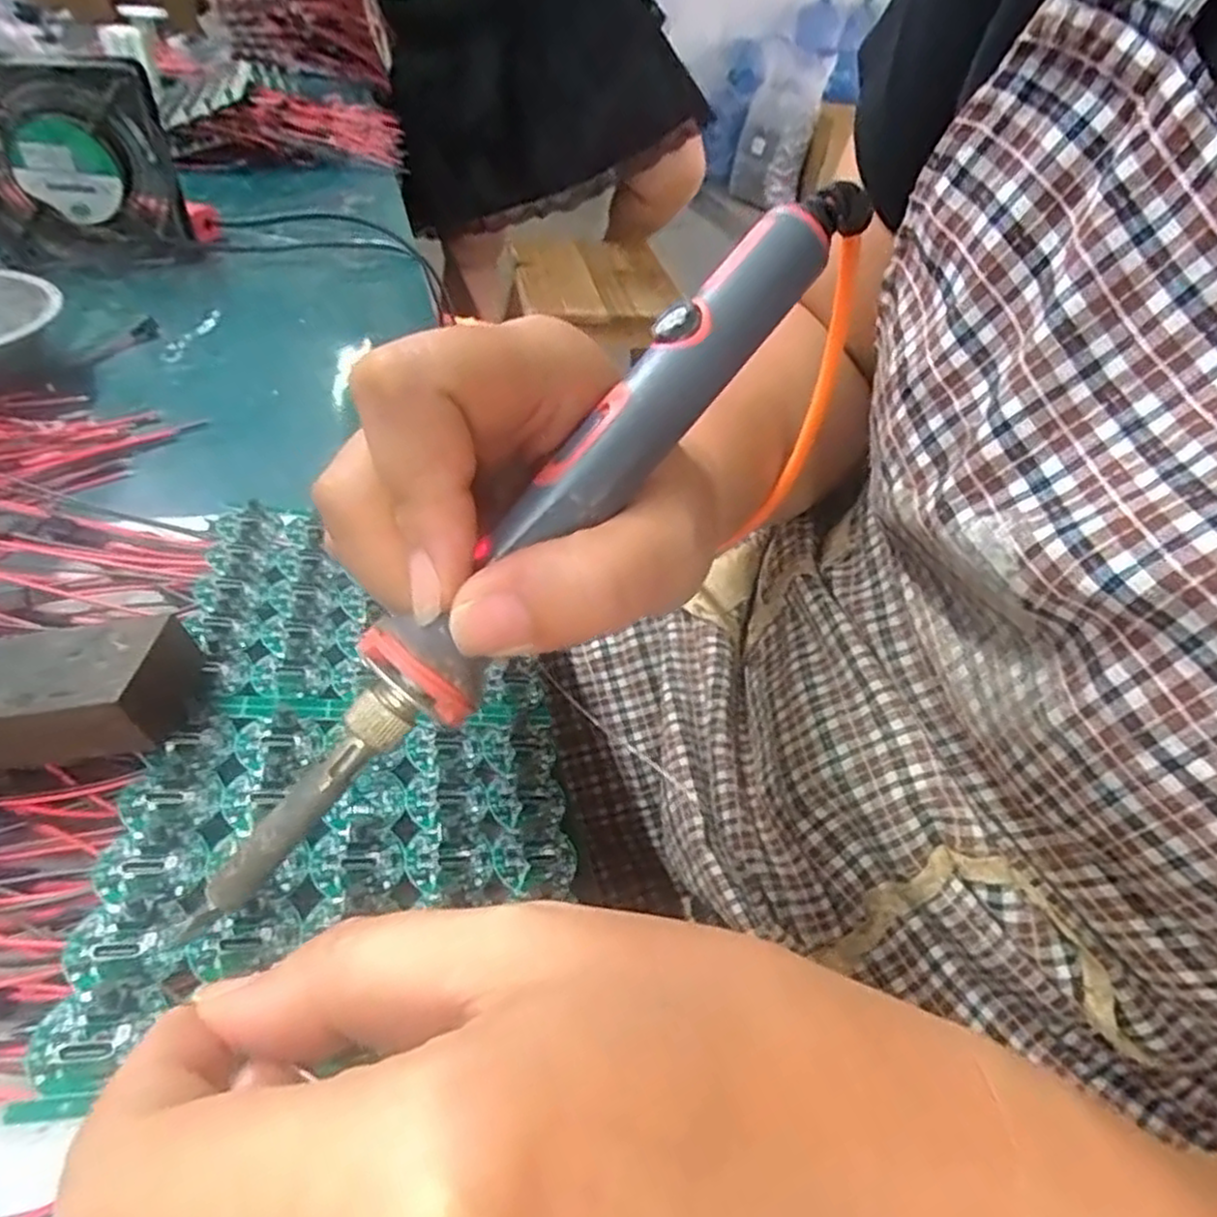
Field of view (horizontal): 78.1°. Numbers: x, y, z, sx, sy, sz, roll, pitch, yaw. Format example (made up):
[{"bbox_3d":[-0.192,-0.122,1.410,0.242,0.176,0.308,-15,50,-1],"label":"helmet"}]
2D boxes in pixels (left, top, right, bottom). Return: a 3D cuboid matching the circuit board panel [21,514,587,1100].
[{"bbox_3d":[-0.070,0.030,0.218,0.105,0.006,0.181,6,40,-19],"label":"circuit board panel"}]

